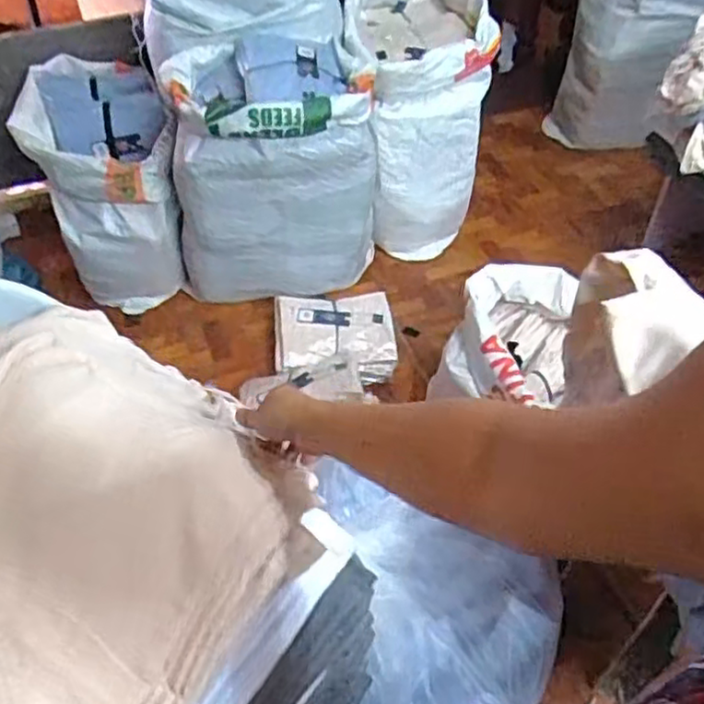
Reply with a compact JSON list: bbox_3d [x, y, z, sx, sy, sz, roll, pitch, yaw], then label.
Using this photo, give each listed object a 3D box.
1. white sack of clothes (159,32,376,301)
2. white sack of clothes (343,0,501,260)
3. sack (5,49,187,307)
[{"bbox_3d":[-0.167,-0.396,1.600,0.424,0.519,0.323,12,52,12],"label":"white sack of clothes"},{"bbox_3d":[0.155,-0.586,1.768,0.336,0.544,0.496,-7,51,-3],"label":"white sack of clothes"},{"bbox_3d":[-0.581,-0.410,1.709,0.322,0.425,0.414,-20,53,-13],"label":"sack"}]

